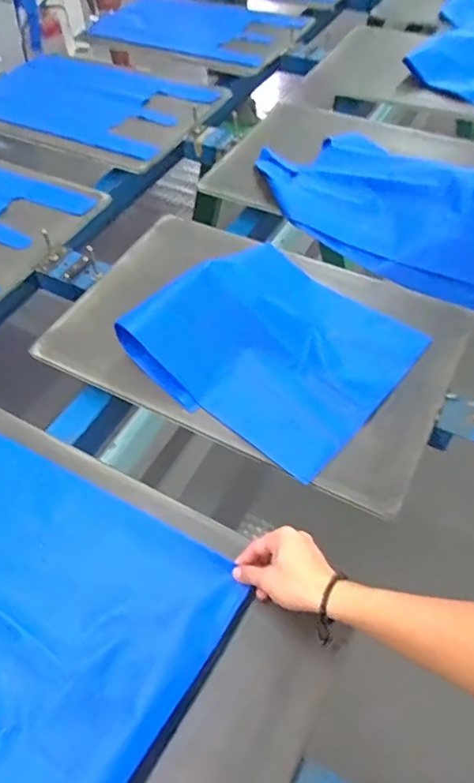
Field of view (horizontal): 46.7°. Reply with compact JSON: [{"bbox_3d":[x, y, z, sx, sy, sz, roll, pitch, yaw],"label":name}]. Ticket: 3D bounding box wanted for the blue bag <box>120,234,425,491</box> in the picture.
[{"bbox_3d":[0.060,-0.087,0.816,0.354,0.085,0.332,35,62,27],"label":"blue bag"}]

